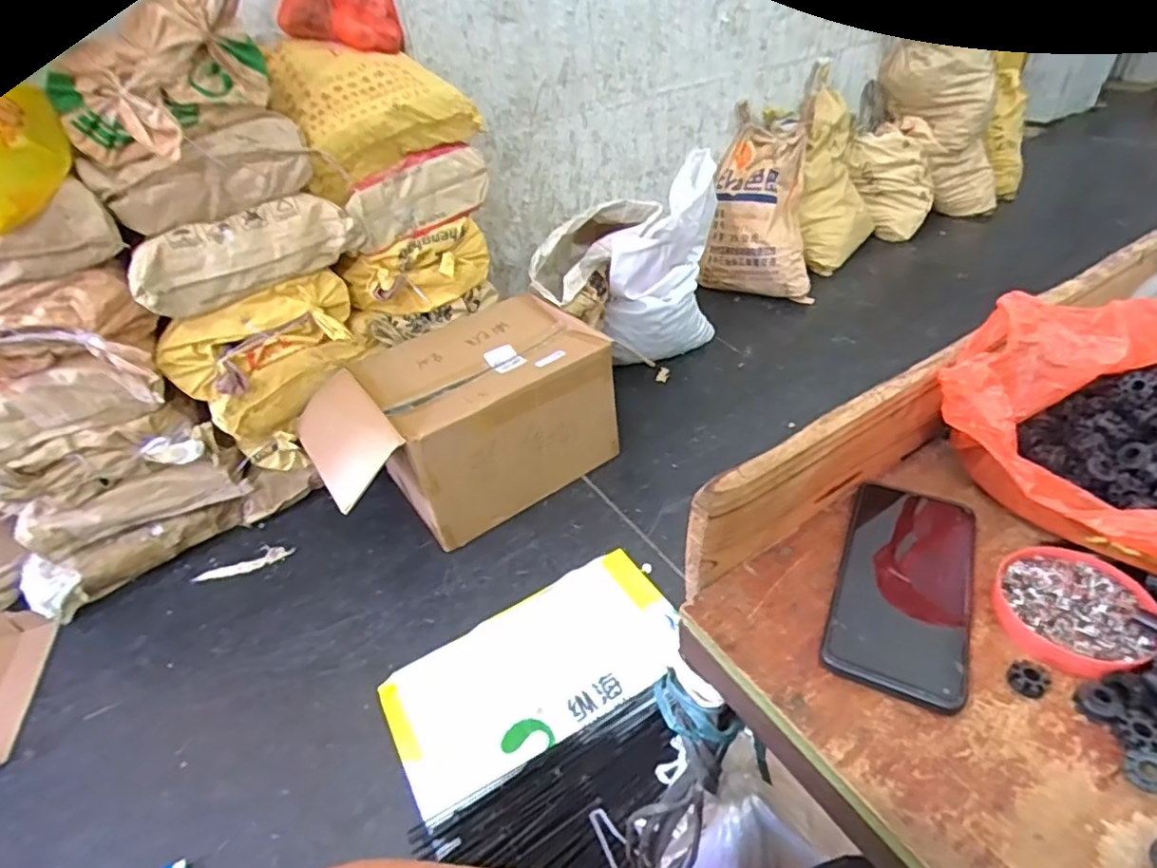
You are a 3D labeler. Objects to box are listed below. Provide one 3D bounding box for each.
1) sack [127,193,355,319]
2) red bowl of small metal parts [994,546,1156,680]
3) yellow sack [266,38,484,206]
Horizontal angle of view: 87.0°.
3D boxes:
[{"bbox_3d":[-0.696,-0.372,1.286,0.432,0.178,0.129,-33,45,-28],"label":"sack"},{"bbox_3d":[0.299,0.106,0.370,0.076,0.015,0.083,-5,39,4],"label":"red bowl of small metal parts"},{"bbox_3d":[-0.457,-0.731,1.373,0.394,0.241,0.285,-25,42,-20],"label":"yellow sack"}]

